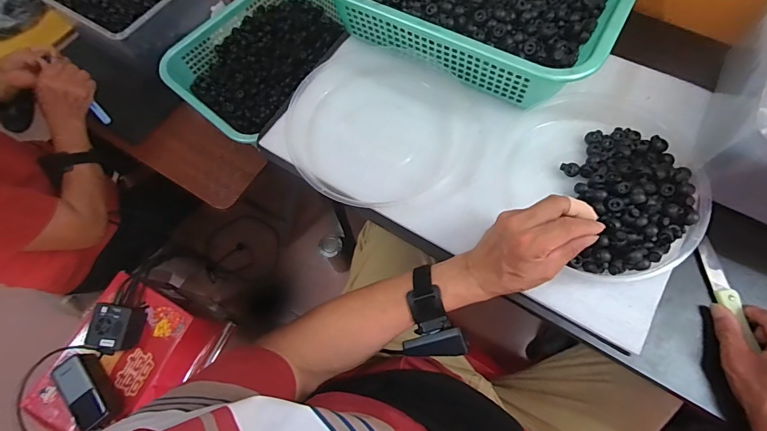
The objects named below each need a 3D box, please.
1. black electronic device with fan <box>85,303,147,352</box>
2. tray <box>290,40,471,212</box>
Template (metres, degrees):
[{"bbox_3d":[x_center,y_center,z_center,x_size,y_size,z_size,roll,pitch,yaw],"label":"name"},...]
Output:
[{"bbox_3d":[-0.497,0.207,0.711,0.077,0.050,0.083,8,68,5],"label":"black electronic device with fan"},{"bbox_3d":[-0.013,-0.123,0.514,0.223,0.036,0.234,-1,67,2],"label":"tray"}]

